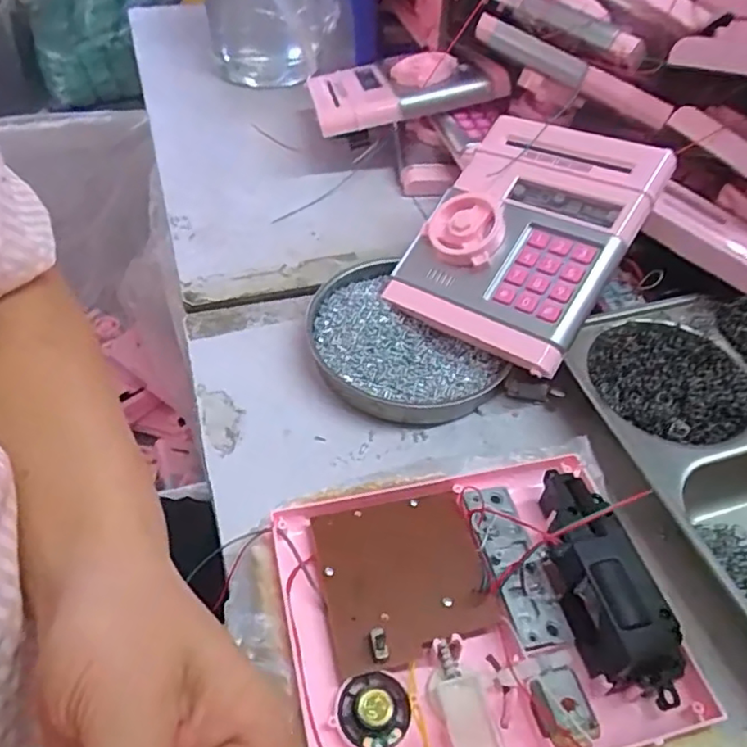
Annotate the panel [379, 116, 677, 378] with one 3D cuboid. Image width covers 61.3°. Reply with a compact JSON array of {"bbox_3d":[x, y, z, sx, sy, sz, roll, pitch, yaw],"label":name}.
[{"bbox_3d":[0.096,-0.094,0.407,0.125,0.024,0.160,30,80,27],"label":"panel"}]

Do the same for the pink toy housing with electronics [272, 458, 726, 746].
[{"bbox_3d":[0.044,0.105,0.275,0.160,0.051,0.133,-9,49,-10],"label":"pink toy housing with electronics"}]

